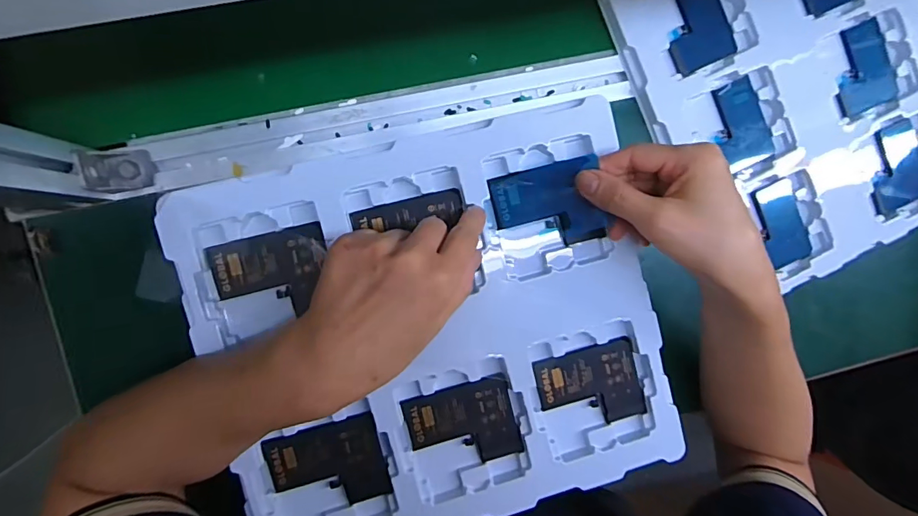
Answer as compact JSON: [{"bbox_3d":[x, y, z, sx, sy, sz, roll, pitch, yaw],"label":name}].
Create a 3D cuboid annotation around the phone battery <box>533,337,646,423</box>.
[{"bbox_3d":[0.100,0.098,0.340,0.078,0.004,0.060,-13,94,-6],"label":"phone battery"}]

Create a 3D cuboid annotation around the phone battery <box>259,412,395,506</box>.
[{"bbox_3d":[-0.092,0.148,0.321,0.077,0.006,0.060,-14,94,-6],"label":"phone battery"}]

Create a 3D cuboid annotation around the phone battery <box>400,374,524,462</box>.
[{"bbox_3d":[0.004,0.124,0.331,0.079,0.004,0.061,-14,94,-6],"label":"phone battery"}]

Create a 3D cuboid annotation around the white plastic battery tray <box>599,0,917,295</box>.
[{"bbox_3d":[0.316,-0.149,0.415,0.276,0.016,0.319,-27,95,-5],"label":"white plastic battery tray"}]

